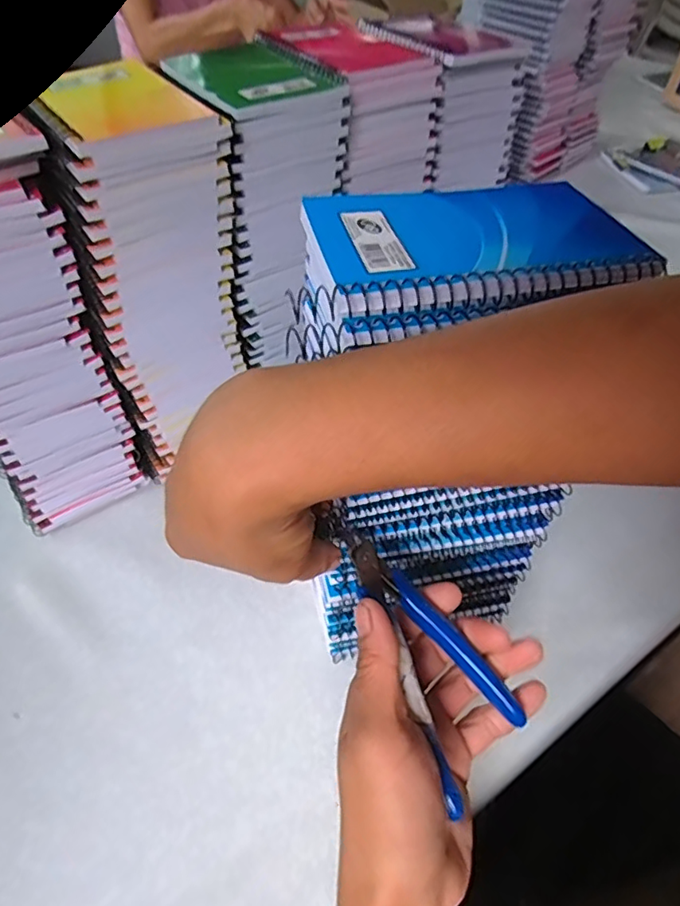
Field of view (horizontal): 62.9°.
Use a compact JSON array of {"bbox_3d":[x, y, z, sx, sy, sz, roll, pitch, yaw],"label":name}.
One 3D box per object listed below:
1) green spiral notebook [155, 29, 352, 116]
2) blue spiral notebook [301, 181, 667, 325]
[{"bbox_3d":[-0.065,-0.266,0.393,0.089,0.018,0.138,-23,52,-19],"label":"green spiral notebook"},{"bbox_3d":[0.054,-0.088,0.231,0.130,0.010,0.096,-10,49,-9],"label":"blue spiral notebook"}]

